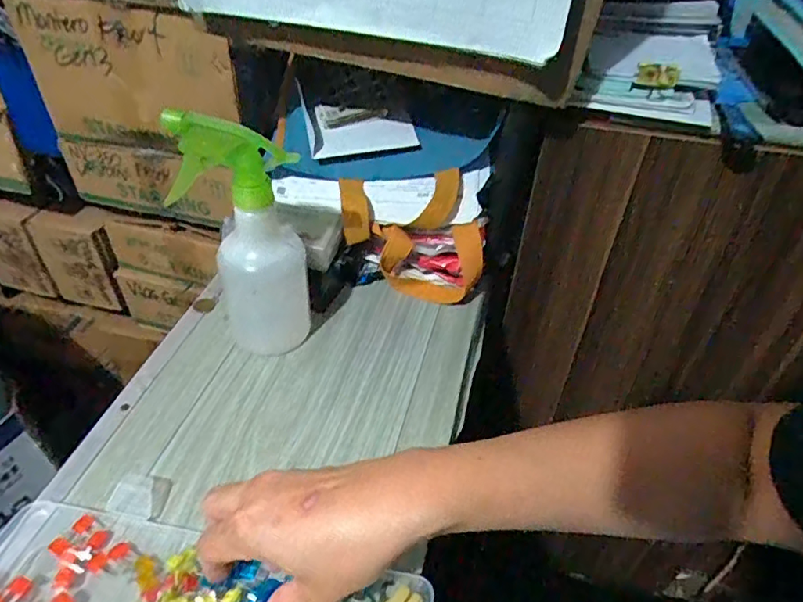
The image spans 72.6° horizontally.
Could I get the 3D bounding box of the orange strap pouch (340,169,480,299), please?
[{"bbox_3d":[0.012,-0.059,0.532,0.137,0.103,0.051,4,41,3],"label":"orange strap pouch"}]

